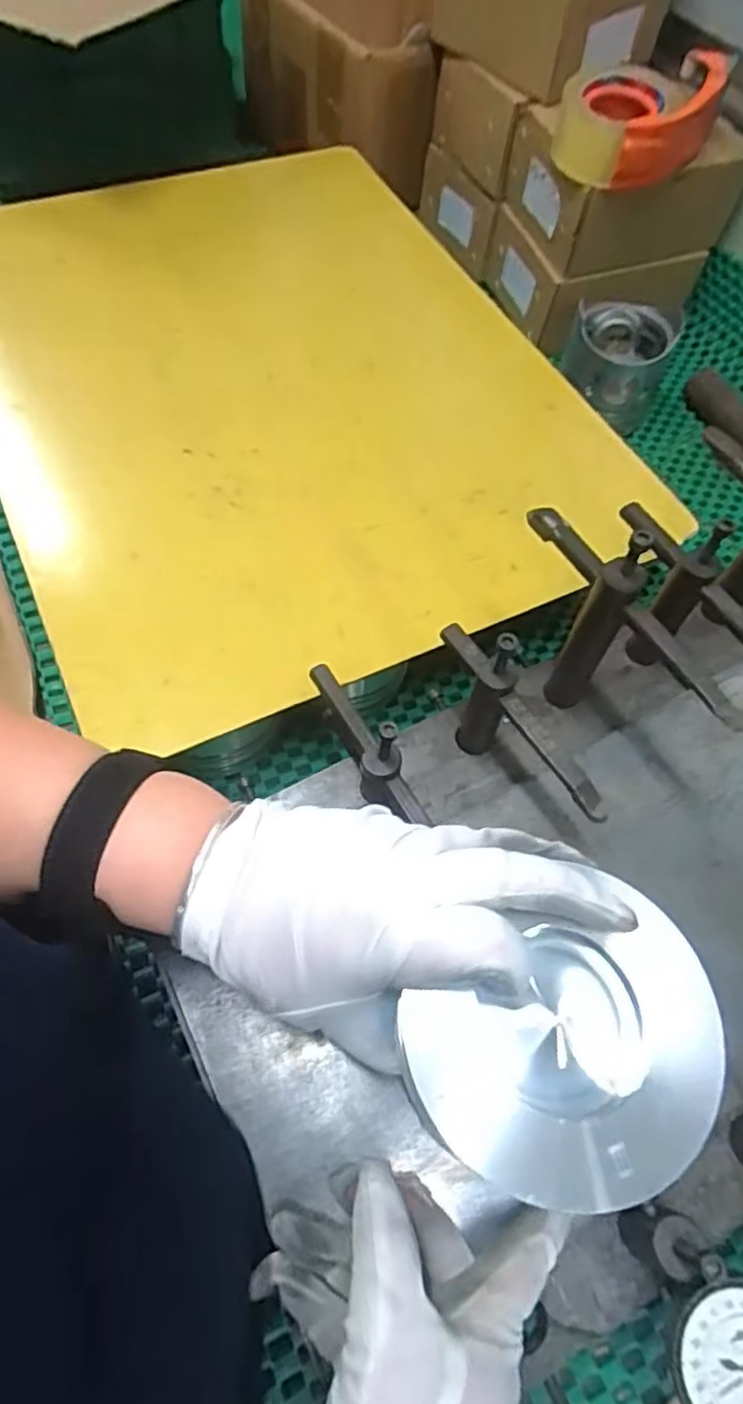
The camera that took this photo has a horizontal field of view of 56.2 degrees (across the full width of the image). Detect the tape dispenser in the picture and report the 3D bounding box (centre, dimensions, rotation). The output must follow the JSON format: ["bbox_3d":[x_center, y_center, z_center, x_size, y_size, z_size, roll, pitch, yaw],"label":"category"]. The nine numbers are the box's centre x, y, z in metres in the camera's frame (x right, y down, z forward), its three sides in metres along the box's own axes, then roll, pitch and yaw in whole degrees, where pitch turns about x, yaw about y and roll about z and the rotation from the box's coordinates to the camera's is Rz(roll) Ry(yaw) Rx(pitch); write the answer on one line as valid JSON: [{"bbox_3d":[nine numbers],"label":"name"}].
[{"bbox_3d":[0.253,-0.564,0.670,0.141,0.070,0.171,20,61,7],"label":"tape dispenser"}]

